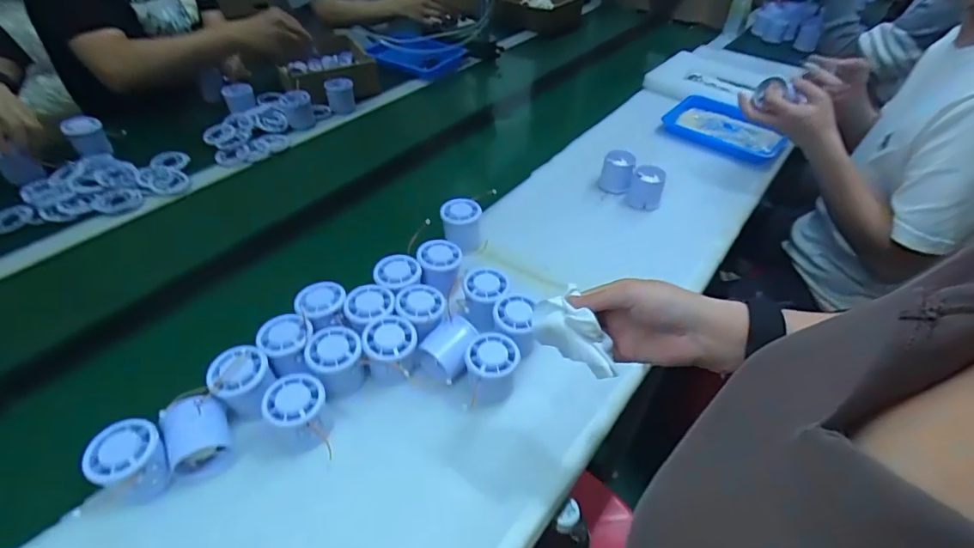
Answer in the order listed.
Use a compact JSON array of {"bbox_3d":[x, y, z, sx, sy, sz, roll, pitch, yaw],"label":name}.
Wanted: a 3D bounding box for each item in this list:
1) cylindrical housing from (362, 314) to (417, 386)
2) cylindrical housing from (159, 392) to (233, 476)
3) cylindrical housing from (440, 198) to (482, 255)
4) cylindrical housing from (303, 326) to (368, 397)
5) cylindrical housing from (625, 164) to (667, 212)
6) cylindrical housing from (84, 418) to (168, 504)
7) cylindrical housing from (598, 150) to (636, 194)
[{"bbox_3d":[-0.103,0.086,0.545,0.057,0.056,0.059,5,44,3],"label":"cylindrical housing"},{"bbox_3d":[-0.271,0.153,0.473,0.059,0.056,0.057,-19,48,-21],"label":"cylindrical housing"},{"bbox_3d":[-0.037,-0.067,0.715,0.055,0.067,0.054,6,44,4],"label":"cylindrical housing"},{"bbox_3d":[-0.160,0.093,0.533,0.053,0.049,0.056,1,44,-1],"label":"cylindrical housing"},{"bbox_3d":[0.259,-0.136,0.817,0.055,0.064,0.058,17,46,15],"label":"cylindrical housing"},{"bbox_3d":[-0.317,0.171,0.450,0.056,0.056,0.055,1,44,-1],"label":"cylindrical housing"},{"bbox_3d":[0.217,-0.170,0.834,0.050,0.046,0.062,11,44,9],"label":"cylindrical housing"}]

